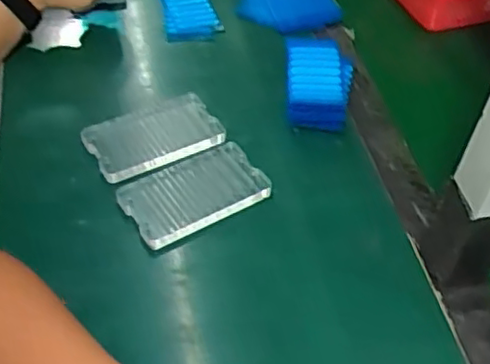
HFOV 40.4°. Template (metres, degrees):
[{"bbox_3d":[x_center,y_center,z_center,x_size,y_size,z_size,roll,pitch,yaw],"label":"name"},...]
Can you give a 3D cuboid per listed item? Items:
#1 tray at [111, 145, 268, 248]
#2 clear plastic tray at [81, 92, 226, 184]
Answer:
[{"bbox_3d":[-0.044,0.007,0.582,0.120,0.012,0.072,-26,55,-25],"label":"tray"},{"bbox_3d":[-0.087,-0.049,0.622,0.118,0.009,0.081,-22,54,-23],"label":"clear plastic tray"}]

